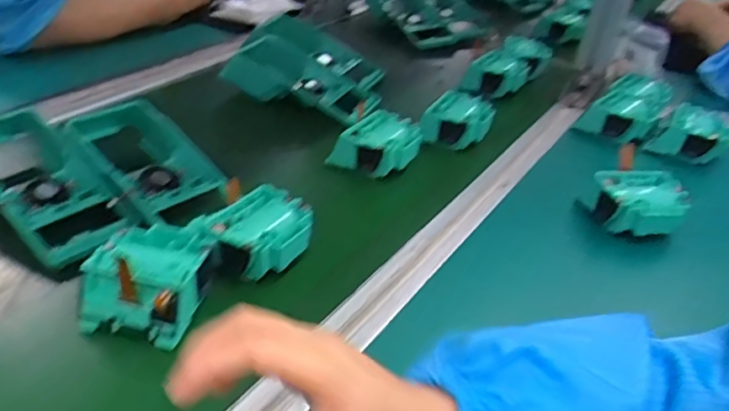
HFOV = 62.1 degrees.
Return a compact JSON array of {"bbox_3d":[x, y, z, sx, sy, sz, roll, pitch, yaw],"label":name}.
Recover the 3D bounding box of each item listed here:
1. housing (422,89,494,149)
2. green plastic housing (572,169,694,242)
[{"bbox_3d":[0.106,-0.093,0.689,0.076,0.045,0.074,15,35,13],"label":"housing"},{"bbox_3d":[0.249,0.001,0.555,0.081,0.039,0.063,1,34,-7],"label":"green plastic housing"}]

